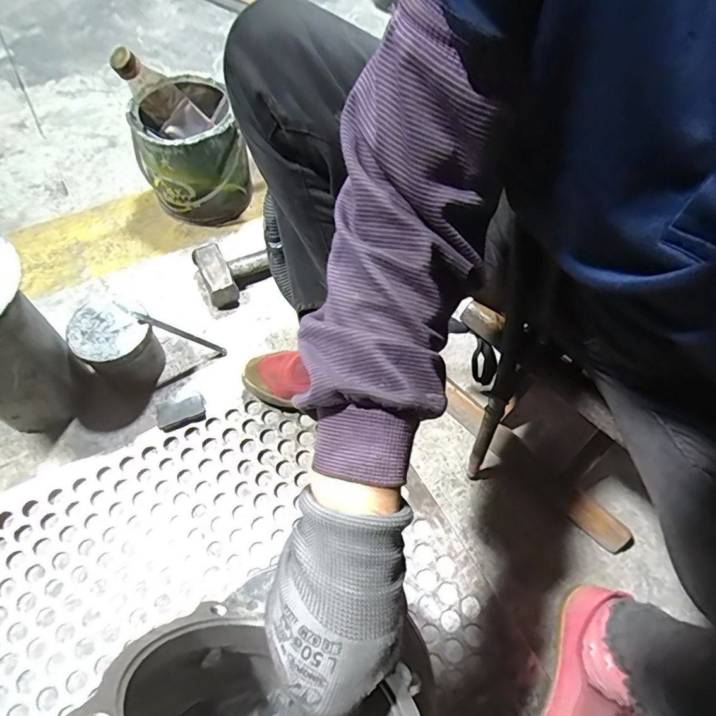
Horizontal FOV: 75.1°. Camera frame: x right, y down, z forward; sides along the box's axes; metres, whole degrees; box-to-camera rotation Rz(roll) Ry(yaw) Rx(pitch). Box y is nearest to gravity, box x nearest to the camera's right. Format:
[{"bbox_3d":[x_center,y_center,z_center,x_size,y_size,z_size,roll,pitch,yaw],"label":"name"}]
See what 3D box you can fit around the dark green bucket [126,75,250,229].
[{"bbox_3d":[-0.248,-0.305,0.706,0.151,0.168,0.124,-18,63,-14],"label":"dark green bucket"}]

